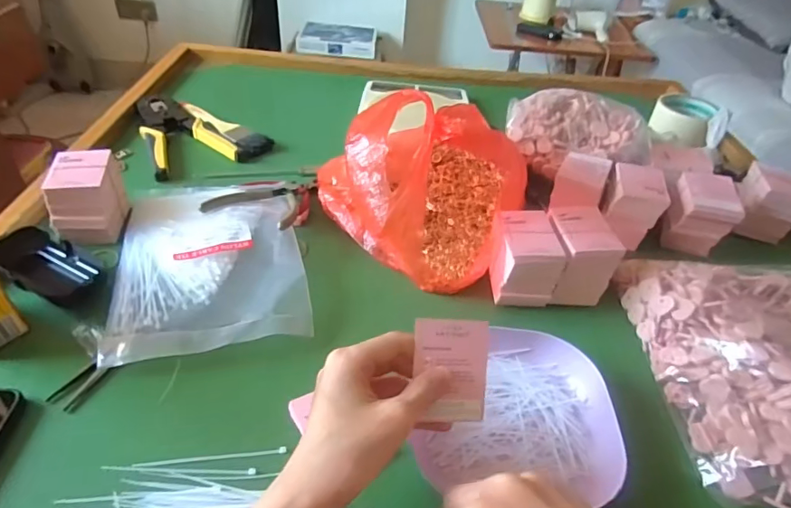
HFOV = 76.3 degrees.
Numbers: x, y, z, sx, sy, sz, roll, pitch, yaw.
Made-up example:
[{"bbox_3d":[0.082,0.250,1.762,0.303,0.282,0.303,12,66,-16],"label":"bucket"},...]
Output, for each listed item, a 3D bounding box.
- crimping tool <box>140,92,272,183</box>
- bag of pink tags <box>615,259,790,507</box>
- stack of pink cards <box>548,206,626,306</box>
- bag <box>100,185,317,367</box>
[{"bbox_3d":[-0.265,-0.166,0.663,0.142,0.021,0.189,-23,49,-27],"label":"crimping tool"},{"bbox_3d":[0.318,0.090,0.404,0.209,0.048,0.230,3,42,-1],"label":"bag of pink tags"},{"bbox_3d":[0.172,0.002,0.479,0.053,0.066,0.069,0,42,-4],"label":"stack of pink cards"},{"bbox_3d":[-0.174,-0.003,0.477,0.160,0.017,0.226,-8,43,-13],"label":"bag"}]

